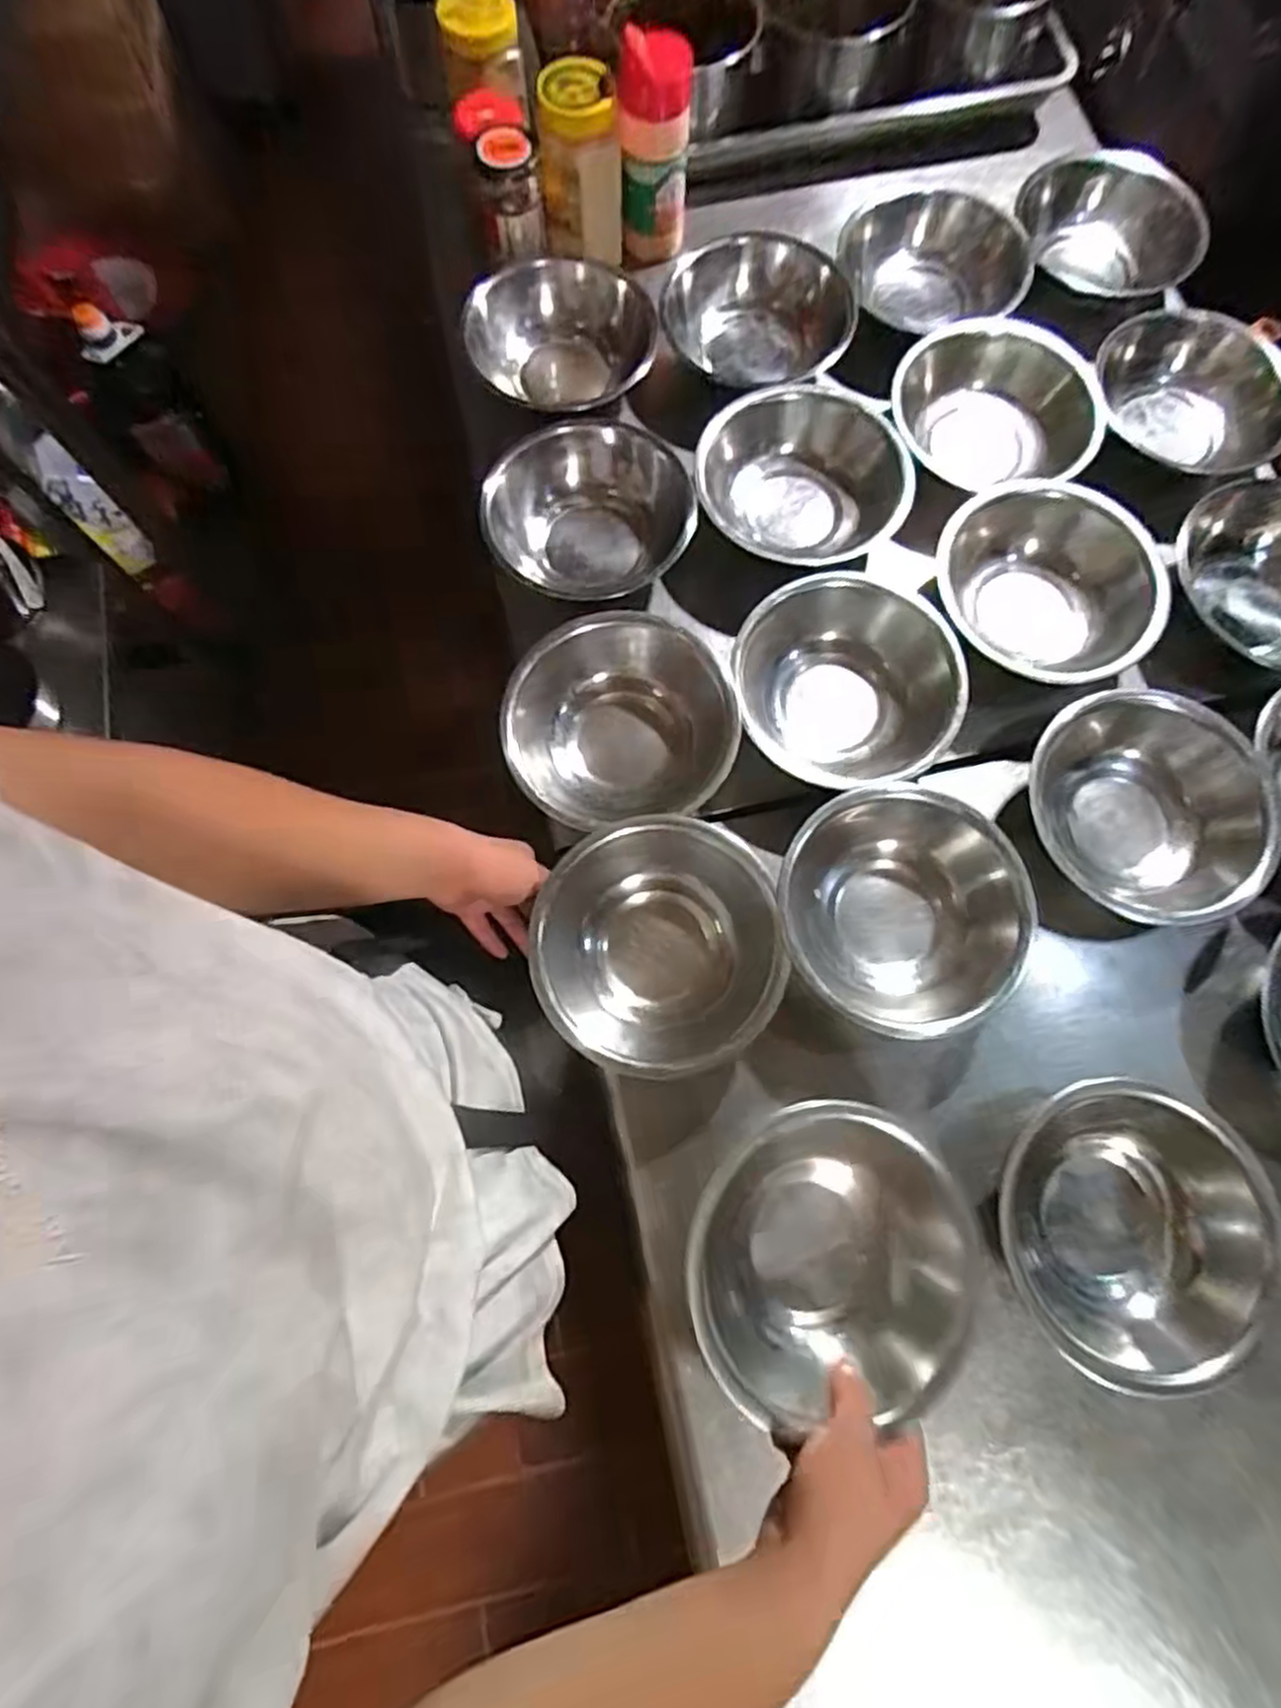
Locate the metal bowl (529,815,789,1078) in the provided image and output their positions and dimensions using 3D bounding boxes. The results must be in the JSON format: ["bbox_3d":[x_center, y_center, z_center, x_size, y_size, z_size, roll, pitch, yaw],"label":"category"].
[{"bbox_3d":[0.014,0.071,0.597,0.183,0.066,0.188,0,75,0],"label":"metal bowl"}]

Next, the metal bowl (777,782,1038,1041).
[{"bbox_3d":[0.205,0.046,0.617,0.184,0.074,0.190,0,75,0],"label":"metal bowl"}]

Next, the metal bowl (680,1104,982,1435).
[{"bbox_3d":[0.123,0.264,0.508,0.174,0.069,0.182,0,75,0],"label":"metal bowl"}]

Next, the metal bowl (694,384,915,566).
[{"bbox_3d":[0.153,-0.355,0.732,0.196,0.062,0.192,0,75,0],"label":"metal bowl"}]

